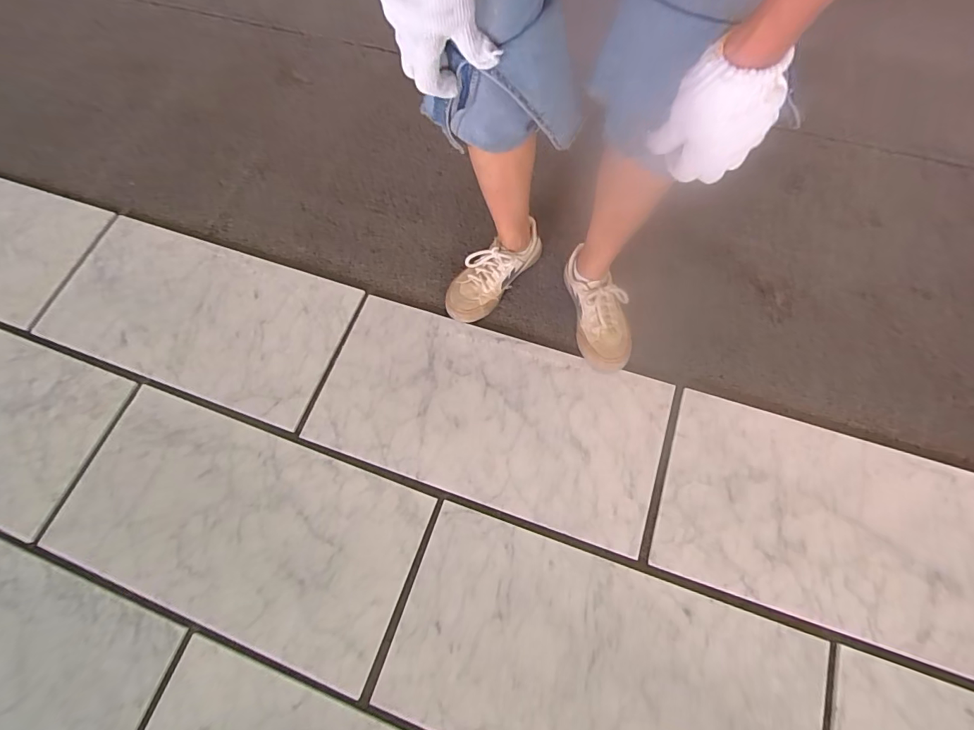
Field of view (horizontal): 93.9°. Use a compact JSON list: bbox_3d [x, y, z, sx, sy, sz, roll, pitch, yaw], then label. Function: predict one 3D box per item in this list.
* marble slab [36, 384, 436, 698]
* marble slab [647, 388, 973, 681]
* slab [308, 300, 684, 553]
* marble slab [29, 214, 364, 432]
[{"bbox_3d":[-0.432,0.263,0.770,0.604,0.032,0.307,19,73,7],"label":"marble slab"},{"bbox_3d":[0.589,0.261,0.709,0.595,0.018,0.299,18,72,7],"label":"marble slab"},{"bbox_3d":[-0.002,0.079,0.809,0.595,0.011,0.296,18,73,7],"label":"slab"},{"bbox_3d":[-0.569,-0.104,0.904,0.593,0.036,0.301,20,73,8],"label":"marble slab"}]

